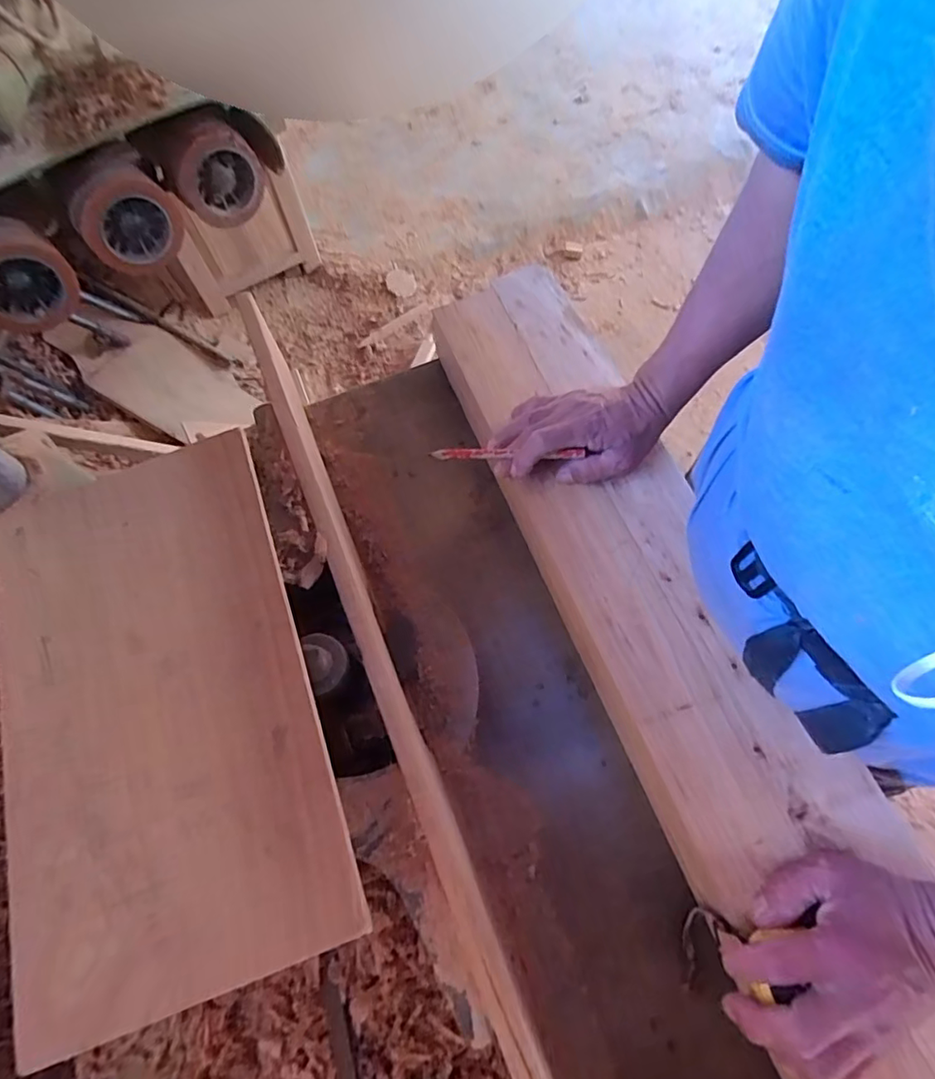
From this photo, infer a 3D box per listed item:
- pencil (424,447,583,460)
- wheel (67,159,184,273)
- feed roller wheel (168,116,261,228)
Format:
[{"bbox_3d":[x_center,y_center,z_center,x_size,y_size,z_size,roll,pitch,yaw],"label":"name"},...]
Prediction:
[{"bbox_3d":[0.035,-0.081,0.531,0.139,0.013,0.009,1,67,6],"label":"pencil"},{"bbox_3d":[-0.423,-0.403,0.696,0.114,0.117,0.041,-43,72,-14],"label":"wheel"},{"bbox_3d":[-0.321,-0.473,0.719,0.107,0.122,0.034,-27,69,-9],"label":"feed roller wheel"}]

